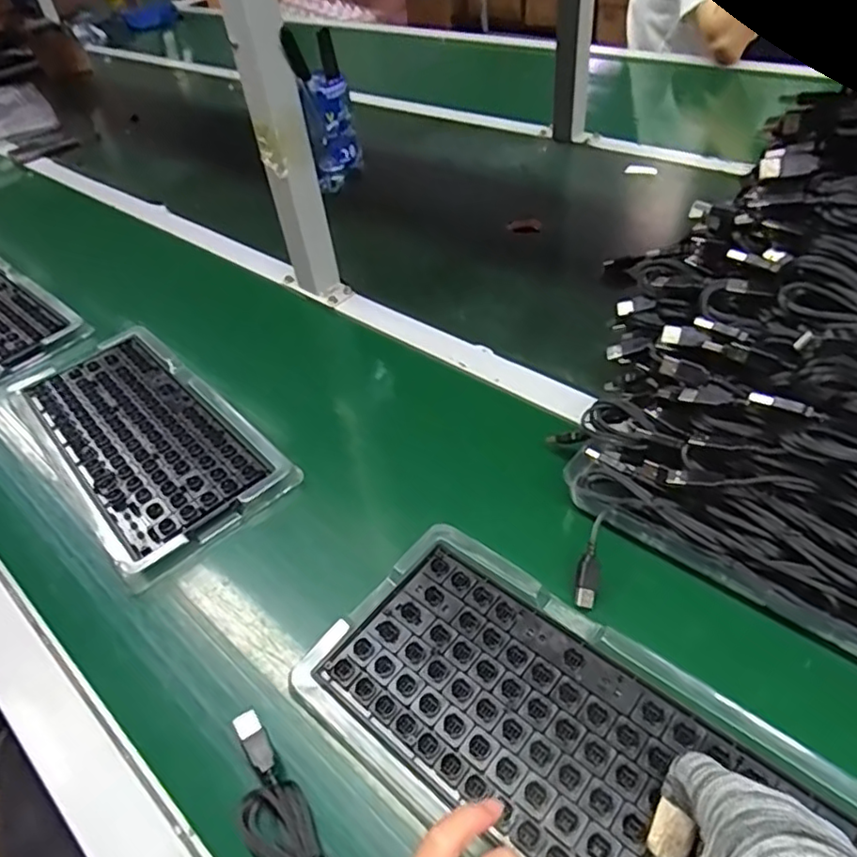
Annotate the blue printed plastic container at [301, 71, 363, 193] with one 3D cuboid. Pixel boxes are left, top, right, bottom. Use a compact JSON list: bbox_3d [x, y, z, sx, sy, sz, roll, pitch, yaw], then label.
[{"bbox_3d":[-0.099,-0.310,0.656,0.046,0.105,0.050,-3,41,2],"label":"blue printed plastic container"}]

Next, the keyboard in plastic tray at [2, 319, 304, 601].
[{"bbox_3d":[-0.282,-0.002,0.602,0.153,0.029,0.357,-33,48,-28],"label":"keyboard in plastic tray"}]

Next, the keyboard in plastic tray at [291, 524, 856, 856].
[{"bbox_3d":[0.082,0.183,0.350,0.322,0.023,0.155,28,51,32],"label":"keyboard in plastic tray"}]

